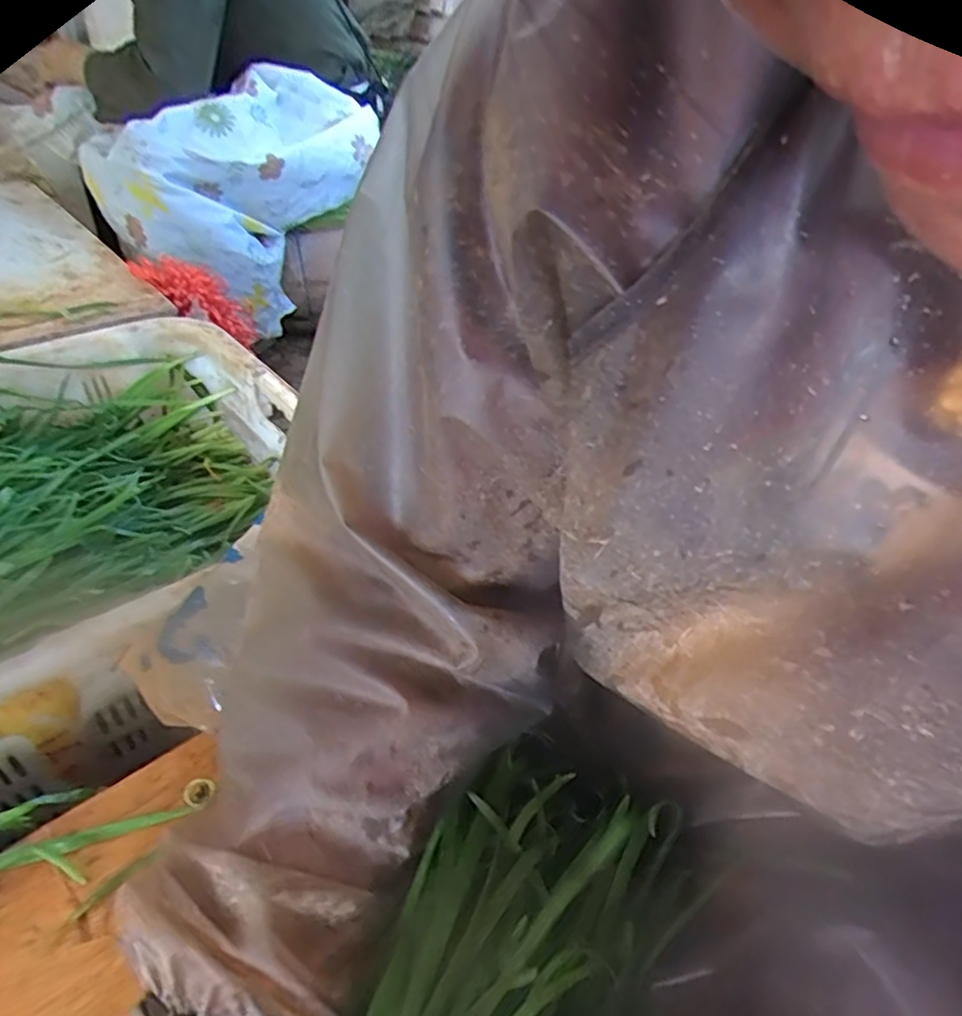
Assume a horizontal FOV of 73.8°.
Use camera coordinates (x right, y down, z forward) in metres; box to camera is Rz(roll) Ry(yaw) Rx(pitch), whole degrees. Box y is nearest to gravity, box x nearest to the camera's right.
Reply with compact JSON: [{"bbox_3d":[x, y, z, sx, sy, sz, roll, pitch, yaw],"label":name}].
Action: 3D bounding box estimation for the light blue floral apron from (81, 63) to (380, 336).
[{"bbox_3d":[-0.457,-0.607,1.312,0.216,0.401,0.604,18,42,15],"label":"light blue floral apron"}]

